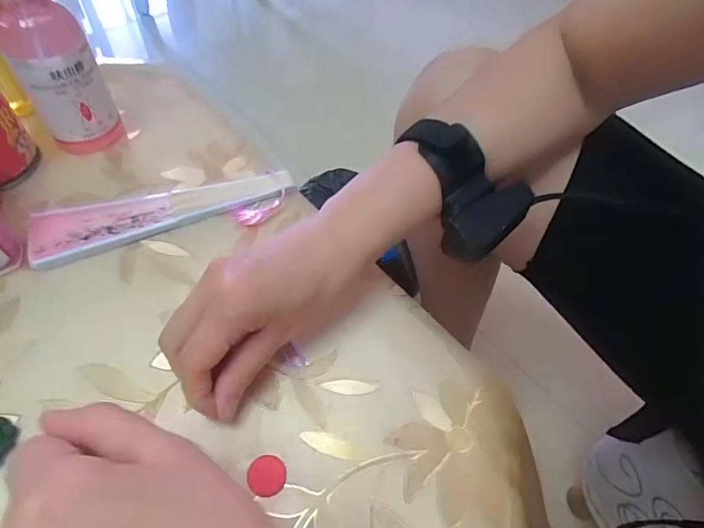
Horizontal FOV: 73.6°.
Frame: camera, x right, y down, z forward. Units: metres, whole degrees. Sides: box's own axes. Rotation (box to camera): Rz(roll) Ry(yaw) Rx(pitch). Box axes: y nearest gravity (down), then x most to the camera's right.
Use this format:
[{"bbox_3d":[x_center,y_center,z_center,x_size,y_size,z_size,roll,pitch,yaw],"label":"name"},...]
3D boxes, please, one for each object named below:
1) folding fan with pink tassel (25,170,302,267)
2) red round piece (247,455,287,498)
[{"bbox_3d":[-0.148,-0.041,0.383,0.203,0.012,0.052,-14,58,-12],"label":"folding fan with pink tassel"},{"bbox_3d":[-0.050,0.125,0.278,0.022,0.006,0.022,1,56,-2],"label":"red round piece"}]

